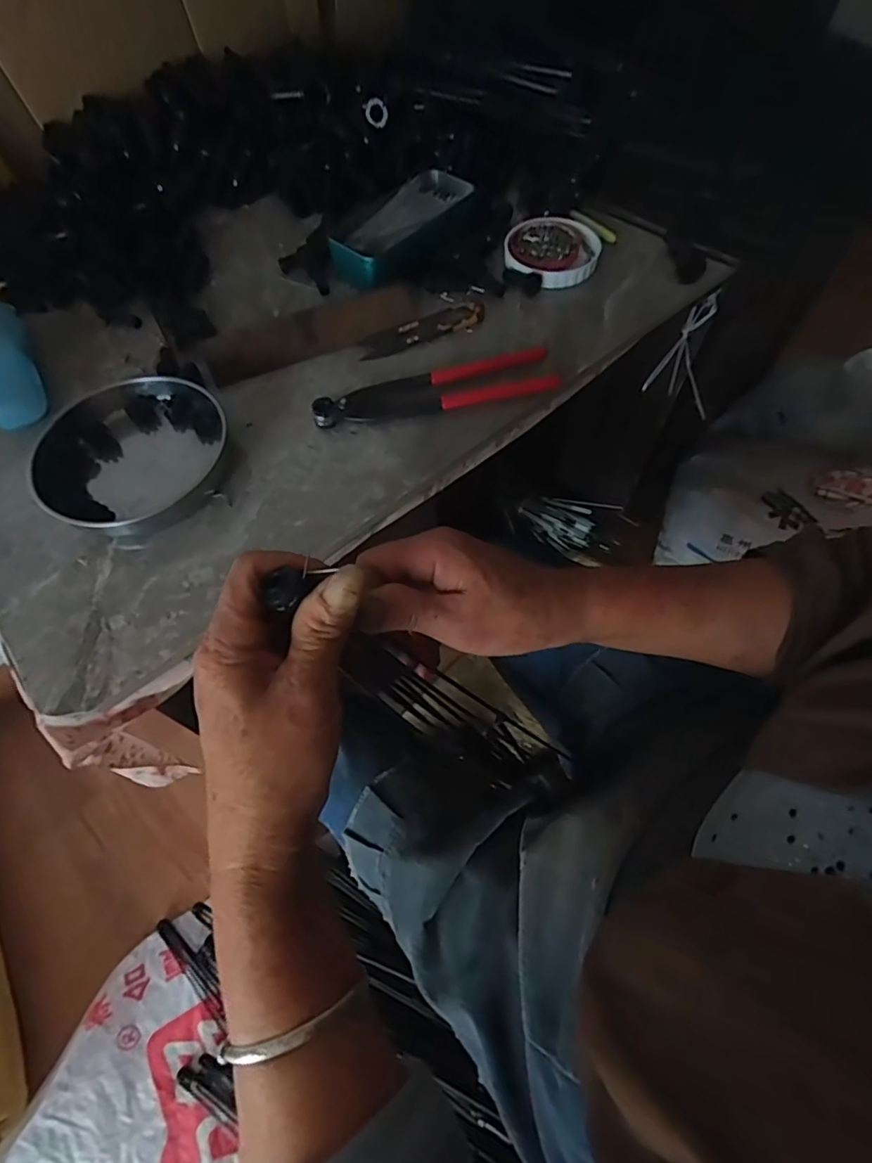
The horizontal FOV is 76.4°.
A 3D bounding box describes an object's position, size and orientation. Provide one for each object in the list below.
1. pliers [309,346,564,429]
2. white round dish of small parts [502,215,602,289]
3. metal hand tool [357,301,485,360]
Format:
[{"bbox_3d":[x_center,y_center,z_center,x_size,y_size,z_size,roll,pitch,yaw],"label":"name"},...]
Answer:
[{"bbox_3d":[-0.001,-0.156,0.441,0.192,0.011,0.050,-13,62,-5],"label":"pliers"},{"bbox_3d":[0.109,-0.313,0.522,0.084,0.014,0.086,-1,61,2],"label":"white round dish of small parts"},{"bbox_3d":[-0.011,-0.219,0.481,0.111,0.008,0.028,-21,63,-9],"label":"metal hand tool"}]

